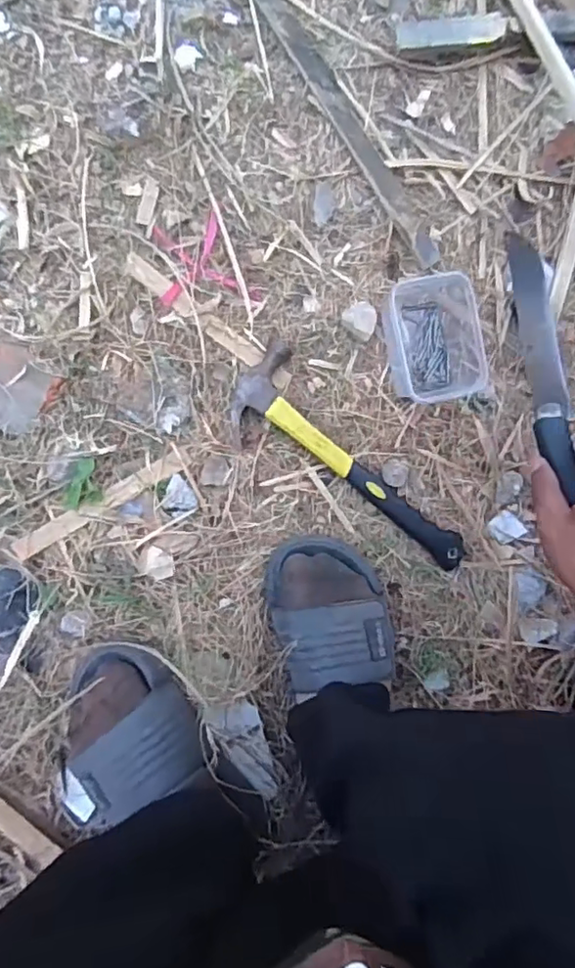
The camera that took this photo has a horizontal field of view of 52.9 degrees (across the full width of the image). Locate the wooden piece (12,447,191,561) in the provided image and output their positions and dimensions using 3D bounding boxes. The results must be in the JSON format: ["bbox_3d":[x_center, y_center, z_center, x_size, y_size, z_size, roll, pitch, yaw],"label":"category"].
[{"bbox_3d":[-0.163,0.017,0.513,0.171,0.004,0.017,-31,97,-4],"label":"wooden piece"}]

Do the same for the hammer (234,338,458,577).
[{"bbox_3d":[0.052,-0.002,0.533,0.086,0.022,0.265,-44,98,-2],"label":"hammer"}]

